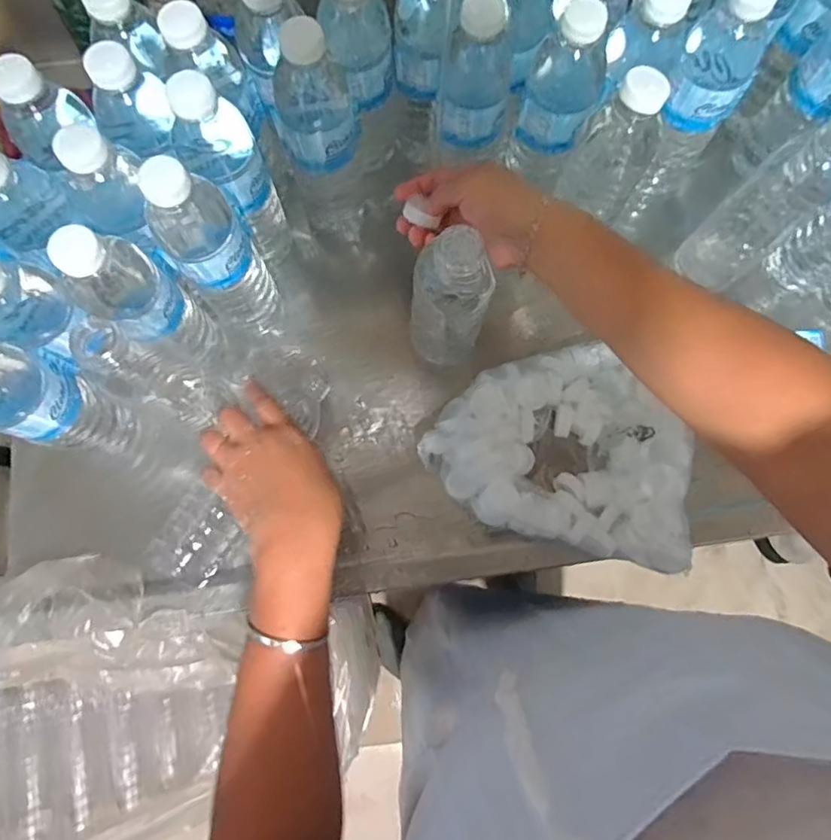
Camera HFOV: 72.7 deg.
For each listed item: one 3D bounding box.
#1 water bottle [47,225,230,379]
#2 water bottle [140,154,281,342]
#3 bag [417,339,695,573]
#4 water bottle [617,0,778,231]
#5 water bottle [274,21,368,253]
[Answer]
[{"bbox_3d":[-0.207,-0.087,0.451,0.057,0.195,0.064,38,79,7],"label":"water bottle"},{"bbox_3d":[-0.158,-0.130,0.462,0.070,0.218,0.056,-35,80,-9],"label":"water bottle"},{"bbox_3d":[0.134,0.018,0.507,0.227,0.047,0.173,15,77,2],"label":"bag"},{"bbox_3d":[0.235,-0.267,0.500,0.059,0.216,0.063,-43,81,-10],"label":"water bottle"},{"bbox_3d":[-0.079,-0.240,0.493,0.067,0.220,0.082,-10,77,-4],"label":"water bottle"}]

